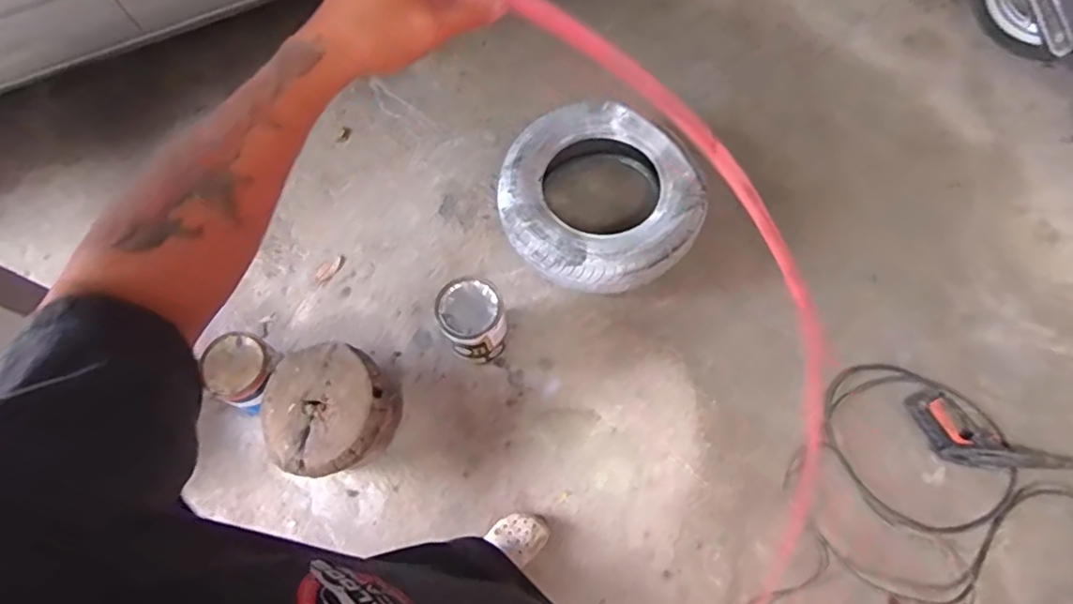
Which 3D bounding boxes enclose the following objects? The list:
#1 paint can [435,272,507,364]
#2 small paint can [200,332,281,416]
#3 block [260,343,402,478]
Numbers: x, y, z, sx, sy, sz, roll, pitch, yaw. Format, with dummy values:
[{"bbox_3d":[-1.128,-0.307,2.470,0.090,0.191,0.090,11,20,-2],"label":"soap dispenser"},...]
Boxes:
[{"bbox_3d":[-0.155,0.051,1.444,0.154,0.212,0.160,0,69,1],"label":"paint can"},{"bbox_3d":[-0.687,0.182,1.378,0.178,0.177,0.170,0,69,1],"label":"small paint can"},{"bbox_3d":[-0.463,0.270,1.334,0.251,0.263,0.271,0,69,1],"label":"block"}]

